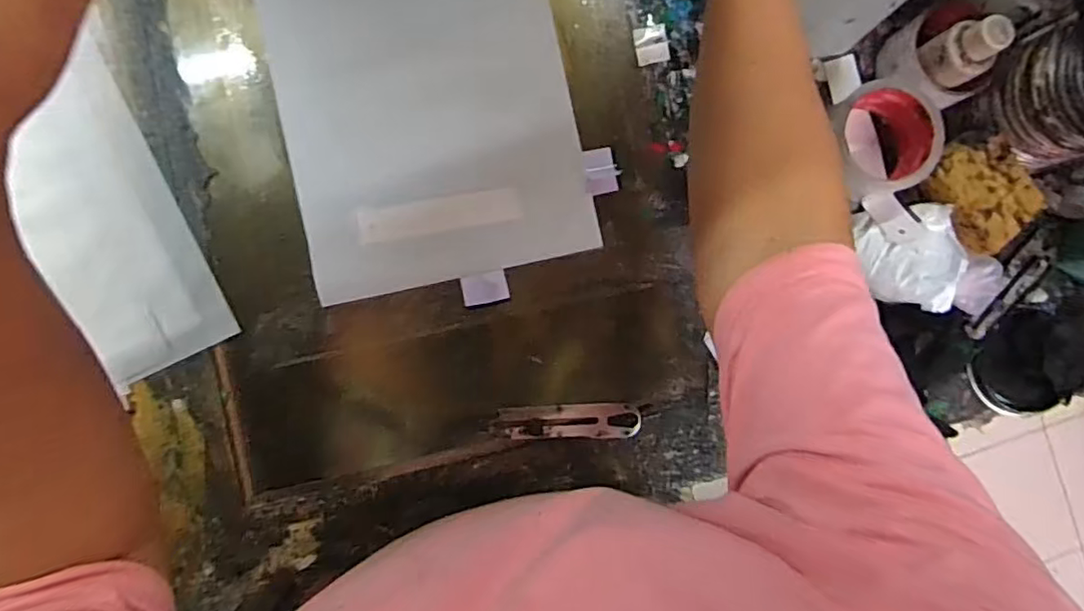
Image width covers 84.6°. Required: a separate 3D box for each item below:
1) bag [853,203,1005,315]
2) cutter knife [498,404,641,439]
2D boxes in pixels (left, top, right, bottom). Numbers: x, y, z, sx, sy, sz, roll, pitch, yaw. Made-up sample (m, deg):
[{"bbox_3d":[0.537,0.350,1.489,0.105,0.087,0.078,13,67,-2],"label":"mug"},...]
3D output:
[{"bbox_3d":[0.324,-0.034,0.520,0.091,0.054,0.119,-32,92,-4],"label":"bag"},{"bbox_3d":[0.025,0.103,0.530,0.124,0.005,0.030,1,89,-4],"label":"cutter knife"}]

